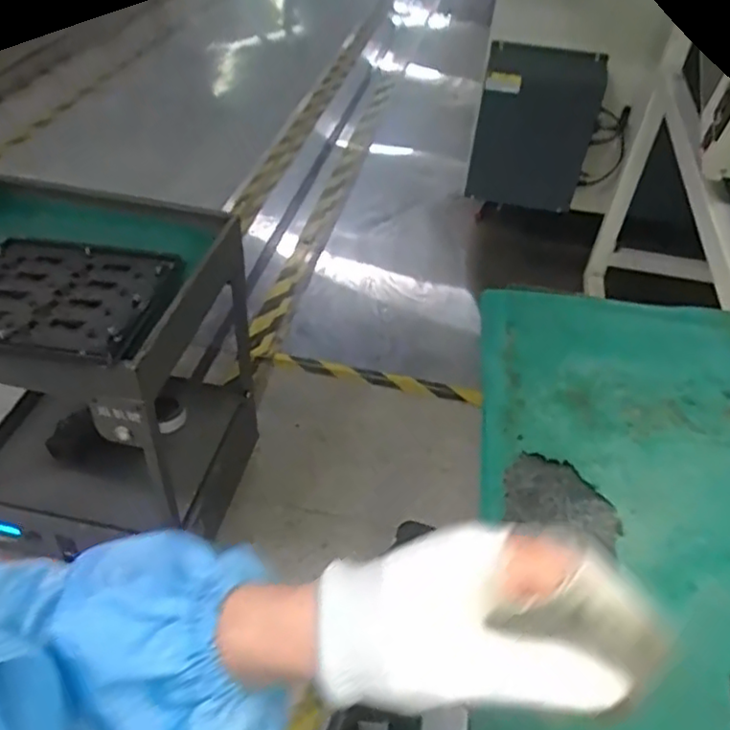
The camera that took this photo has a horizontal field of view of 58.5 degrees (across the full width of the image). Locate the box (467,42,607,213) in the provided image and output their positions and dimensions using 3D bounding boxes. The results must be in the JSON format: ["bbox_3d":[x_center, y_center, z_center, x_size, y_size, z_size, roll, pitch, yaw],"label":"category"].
[{"bbox_3d":[0.433,-0.585,1.721,0.287,0.453,0.110,1,43,-3],"label":"box"}]

